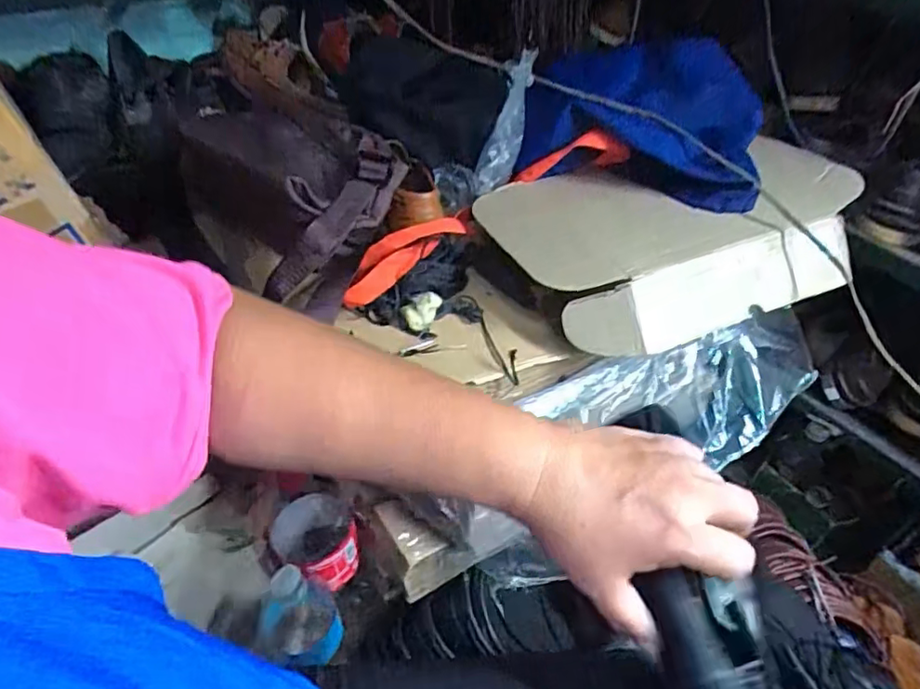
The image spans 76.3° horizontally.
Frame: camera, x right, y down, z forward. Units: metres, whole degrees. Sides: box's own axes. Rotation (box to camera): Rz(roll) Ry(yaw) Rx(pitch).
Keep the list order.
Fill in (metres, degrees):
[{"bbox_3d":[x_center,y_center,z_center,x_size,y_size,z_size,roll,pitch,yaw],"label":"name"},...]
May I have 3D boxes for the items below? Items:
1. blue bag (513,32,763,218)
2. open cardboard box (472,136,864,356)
[{"bbox_3d":[0.211,-0.268,0.669,0.242,0.094,0.256,15,43,13],"label":"blue bag"},{"bbox_3d":[0.223,-0.117,0.602,0.381,0.078,0.225,-13,45,-17],"label":"open cardboard box"}]

